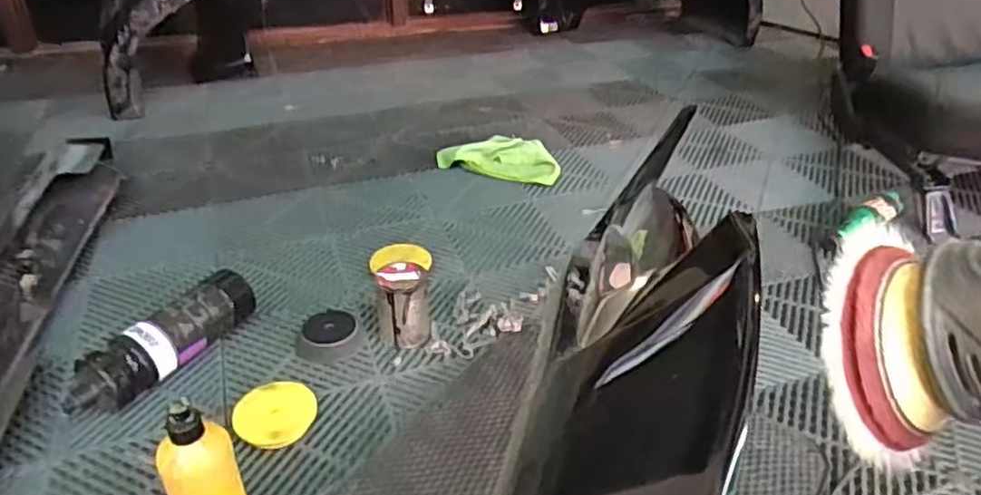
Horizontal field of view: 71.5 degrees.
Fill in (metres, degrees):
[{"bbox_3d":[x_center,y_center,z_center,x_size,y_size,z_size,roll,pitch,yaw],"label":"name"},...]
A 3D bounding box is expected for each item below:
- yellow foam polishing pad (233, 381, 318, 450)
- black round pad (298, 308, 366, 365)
[{"bbox_3d":[-0.274,0.211,0.862,0.094,0.023,0.098,23,40,31],"label":"yellow foam polishing pad"},{"bbox_3d":[-0.233,0.126,0.981,0.100,0.041,0.081,-3,34,-4],"label":"black round pad"}]

